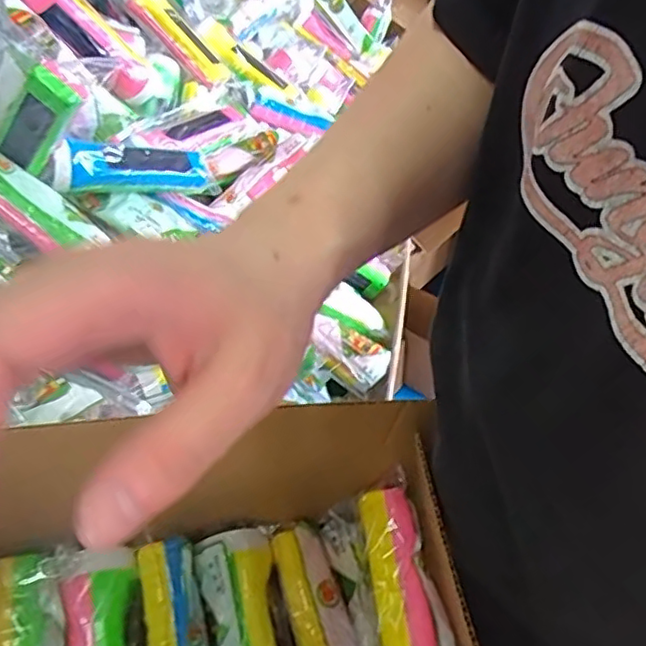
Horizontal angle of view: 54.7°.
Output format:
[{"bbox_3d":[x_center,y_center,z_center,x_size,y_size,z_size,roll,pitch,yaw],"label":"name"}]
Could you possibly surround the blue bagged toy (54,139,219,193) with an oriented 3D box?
[{"bbox_3d":[-0.184,-0.152,0.620,0.159,0.043,0.027,-7,36,-38],"label":"blue bagged toy"}]

